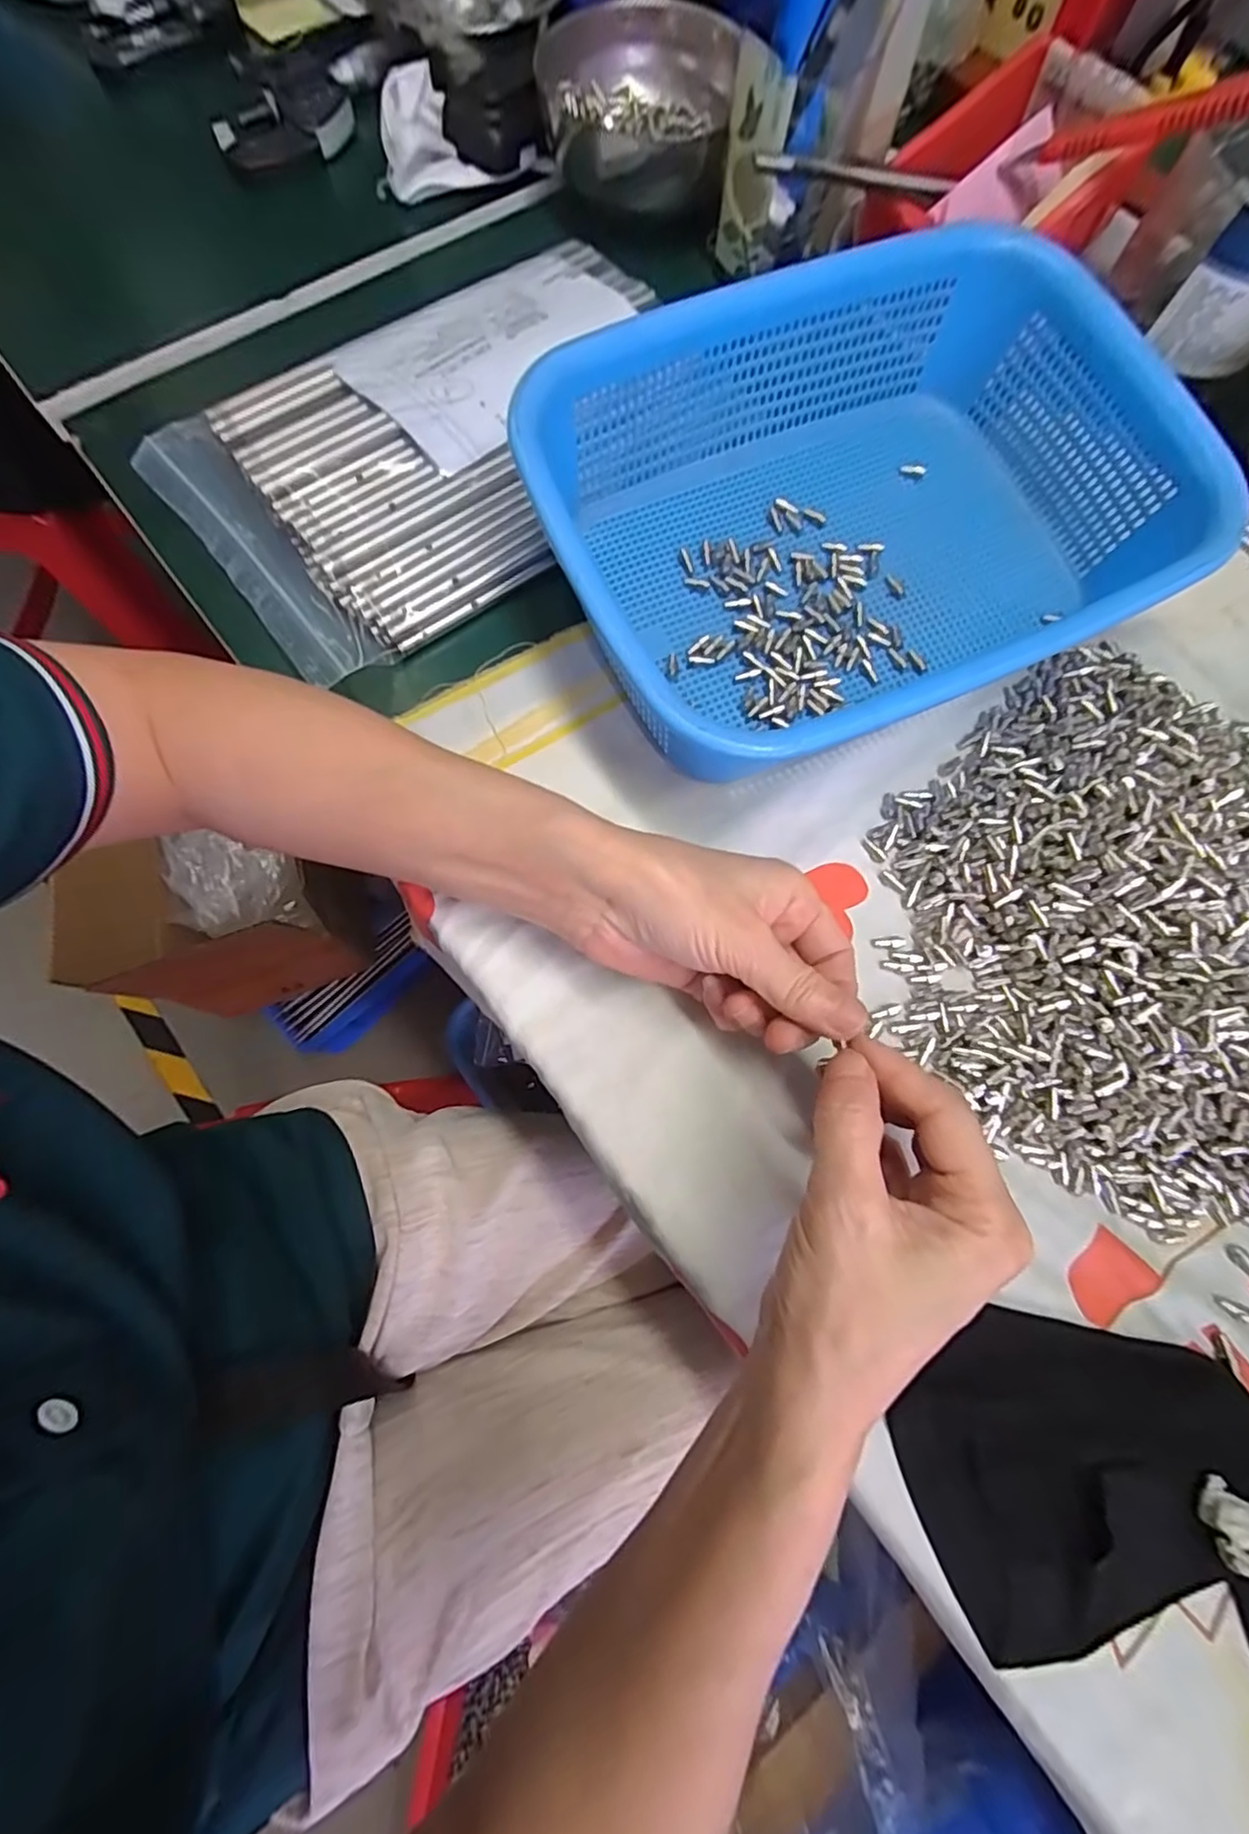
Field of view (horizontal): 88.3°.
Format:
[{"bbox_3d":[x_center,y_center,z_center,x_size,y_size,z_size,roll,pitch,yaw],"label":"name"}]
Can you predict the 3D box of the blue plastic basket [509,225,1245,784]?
[{"bbox_3d":[0.107,-0.182,0.297,0.280,0.073,0.202,-26,77,-8],"label":"blue plastic basket"}]

